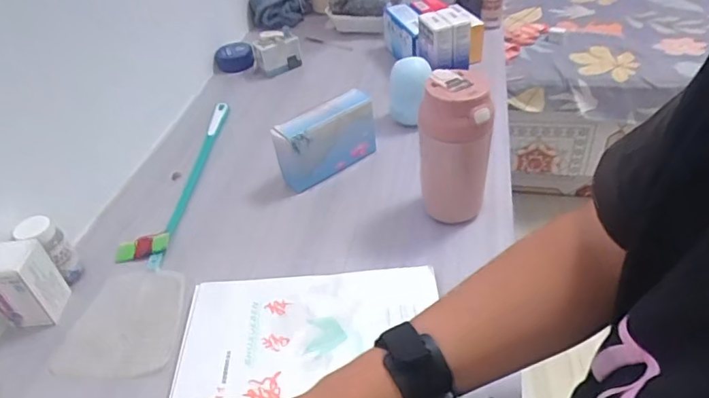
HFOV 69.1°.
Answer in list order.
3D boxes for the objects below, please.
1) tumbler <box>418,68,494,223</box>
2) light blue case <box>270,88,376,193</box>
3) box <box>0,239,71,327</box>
[{"bbox_3d":[0.114,-0.054,0.582,0.075,0.159,0.074,4,41,12],"label":"tumbler"},{"bbox_3d":[-0.037,-0.082,0.697,0.154,0.095,0.035,-33,47,-28],"label":"light blue case"},{"bbox_3d":[-0.354,0.089,0.550,0.050,0.087,0.050,-5,40,1],"label":"box"}]

